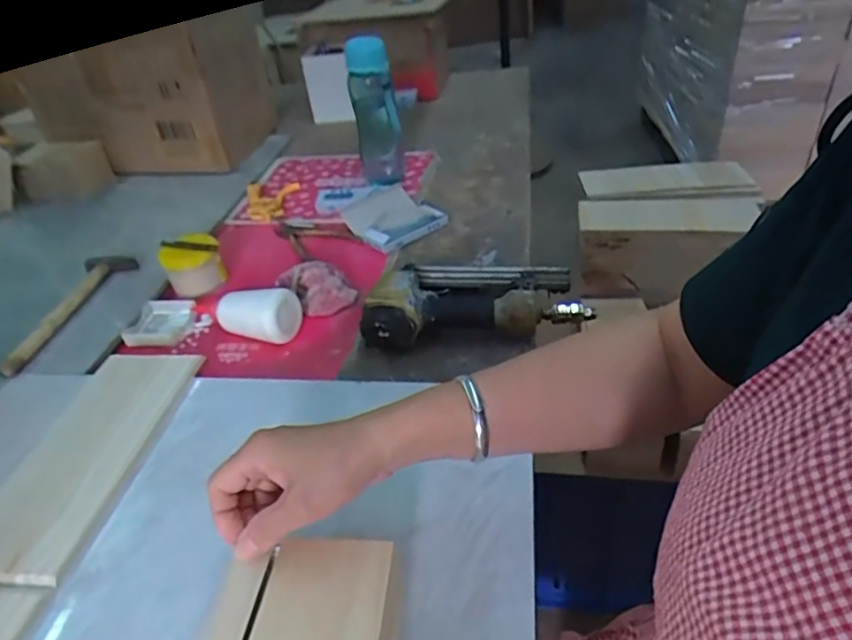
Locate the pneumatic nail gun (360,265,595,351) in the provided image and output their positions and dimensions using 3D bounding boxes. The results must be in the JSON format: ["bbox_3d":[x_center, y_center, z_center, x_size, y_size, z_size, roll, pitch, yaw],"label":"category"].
[{"bbox_3d":[0.053,-0.034,0.691,0.242,0.057,0.157,-4,37,2],"label":"pneumatic nail gun"}]

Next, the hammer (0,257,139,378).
[{"bbox_3d":[-0.478,-0.018,0.764,0.079,0.017,0.244,-1,37,6],"label":"hammer"}]

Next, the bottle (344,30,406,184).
[{"bbox_3d":[-0.085,-0.358,0.984,0.077,0.231,0.090,-7,37,-3],"label":"bottle"}]

